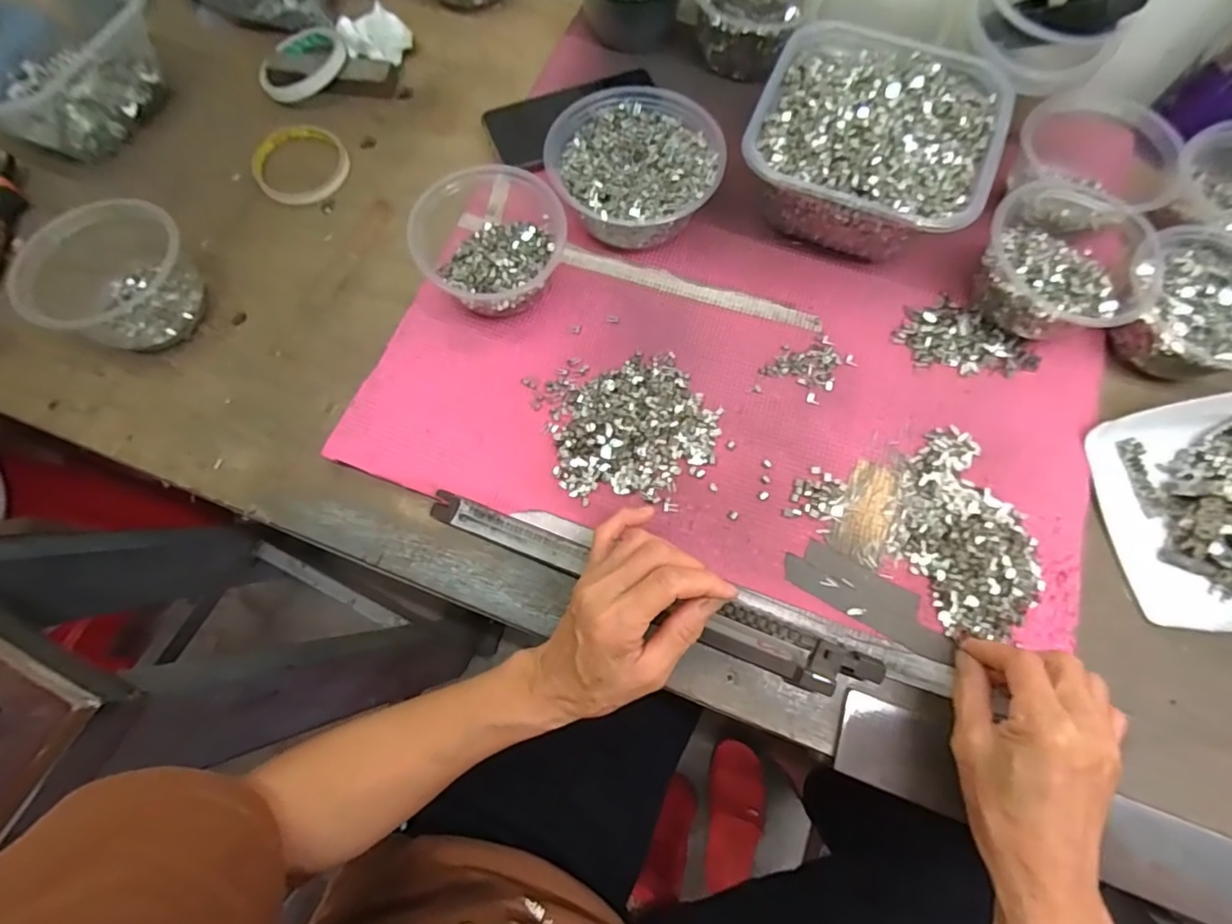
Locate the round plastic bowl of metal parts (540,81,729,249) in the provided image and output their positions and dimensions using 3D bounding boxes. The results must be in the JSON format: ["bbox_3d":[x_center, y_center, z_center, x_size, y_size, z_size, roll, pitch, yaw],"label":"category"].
[{"bbox_3d":[0.014,-0.238,0.461,0.129,0.056,0.135,0,71,0],"label":"round plastic bowl of metal parts"}]

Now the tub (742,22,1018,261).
[{"bbox_3d":[0.199,-0.253,0.448,0.173,0.082,0.176,22,72,8],"label":"tub"}]

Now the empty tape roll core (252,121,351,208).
[{"bbox_3d":[-0.289,-0.274,0.516,0.082,0.011,0.086,-34,74,-11],"label":"empty tape roll core"}]

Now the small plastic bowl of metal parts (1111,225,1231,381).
[{"bbox_3d":[0.436,-0.118,0.417,0.105,0.046,0.112,0,71,0],"label":"small plastic bowl of metal parts"}]

